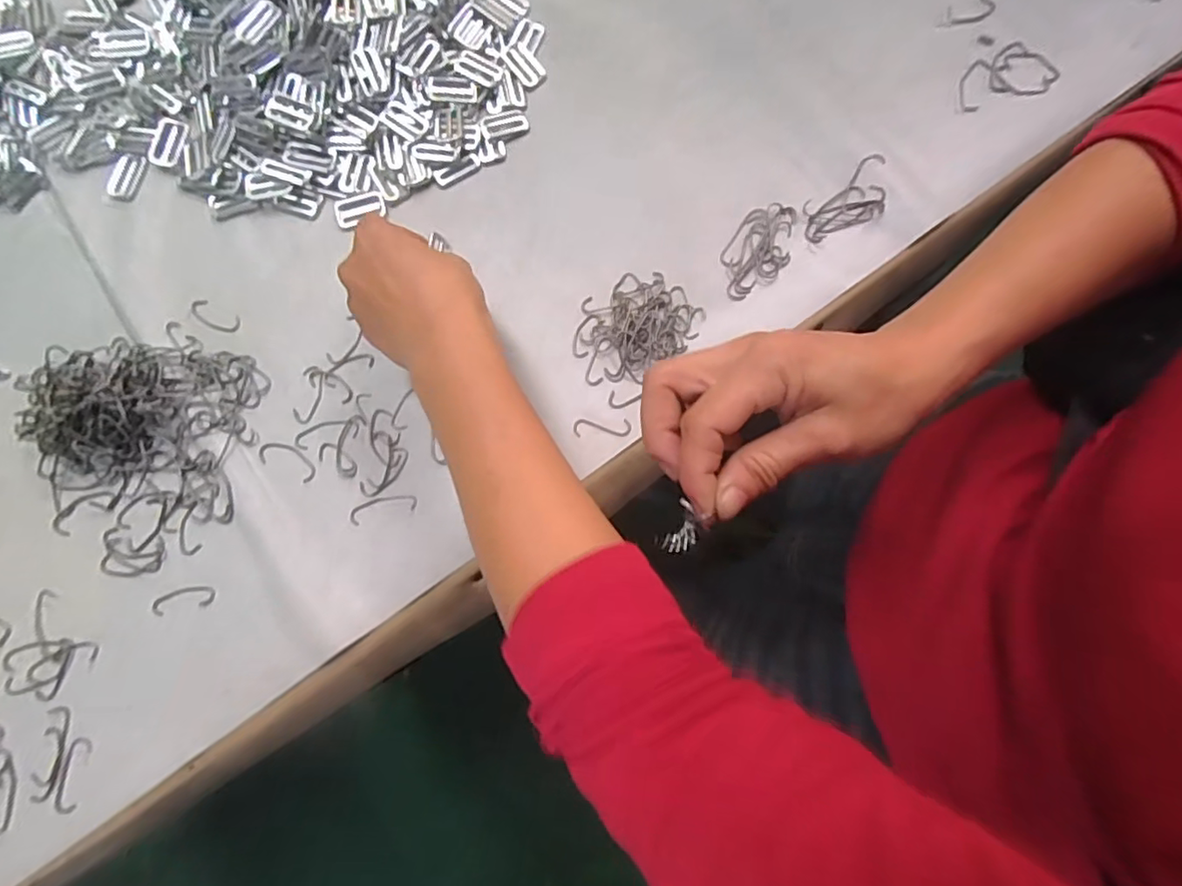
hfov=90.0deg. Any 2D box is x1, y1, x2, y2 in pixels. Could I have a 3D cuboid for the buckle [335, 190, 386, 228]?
[{"bbox_3d":[-0.159,-0.162,0.407,0.034,0.004,0.020,-21,79,-4],"label":"buckle"}]

